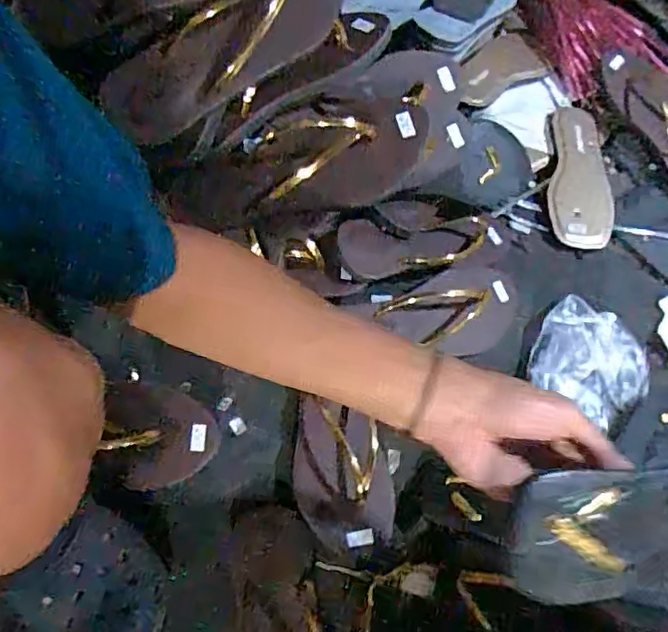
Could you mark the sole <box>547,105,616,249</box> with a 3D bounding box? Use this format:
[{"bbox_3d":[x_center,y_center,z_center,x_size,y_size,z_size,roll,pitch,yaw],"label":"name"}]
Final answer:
[{"bbox_3d":[0.337,-0.189,0.805,0.091,0.033,0.229,12,61,3],"label":"sole"}]

